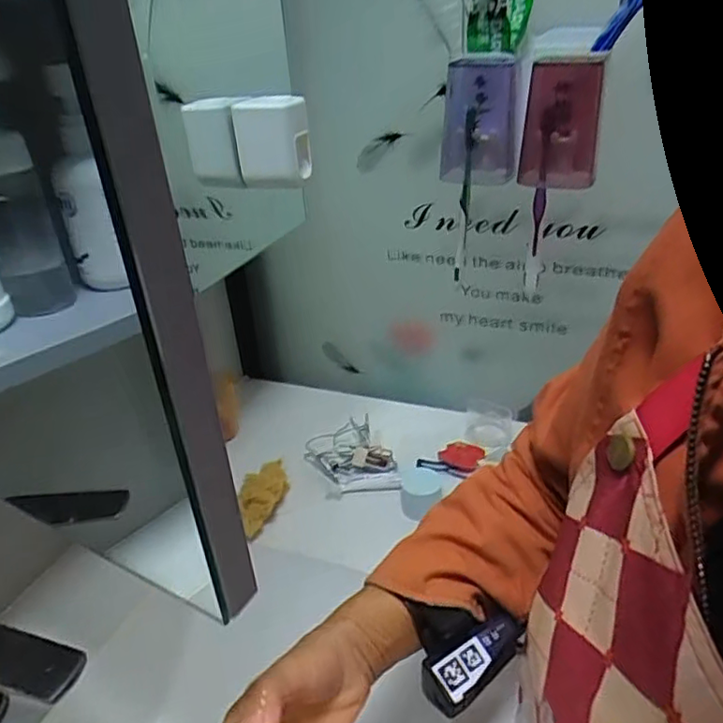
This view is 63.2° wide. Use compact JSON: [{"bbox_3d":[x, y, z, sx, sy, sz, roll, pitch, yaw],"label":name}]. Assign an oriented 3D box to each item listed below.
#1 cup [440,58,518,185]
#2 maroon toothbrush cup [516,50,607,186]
[{"bbox_3d":[0.109,-0.214,0.551,0.070,0.116,0.053,0,30,7],"label":"cup"},{"bbox_3d":[0.180,-0.215,0.531,0.063,0.109,0.067,5,31,15],"label":"maroon toothbrush cup"}]

